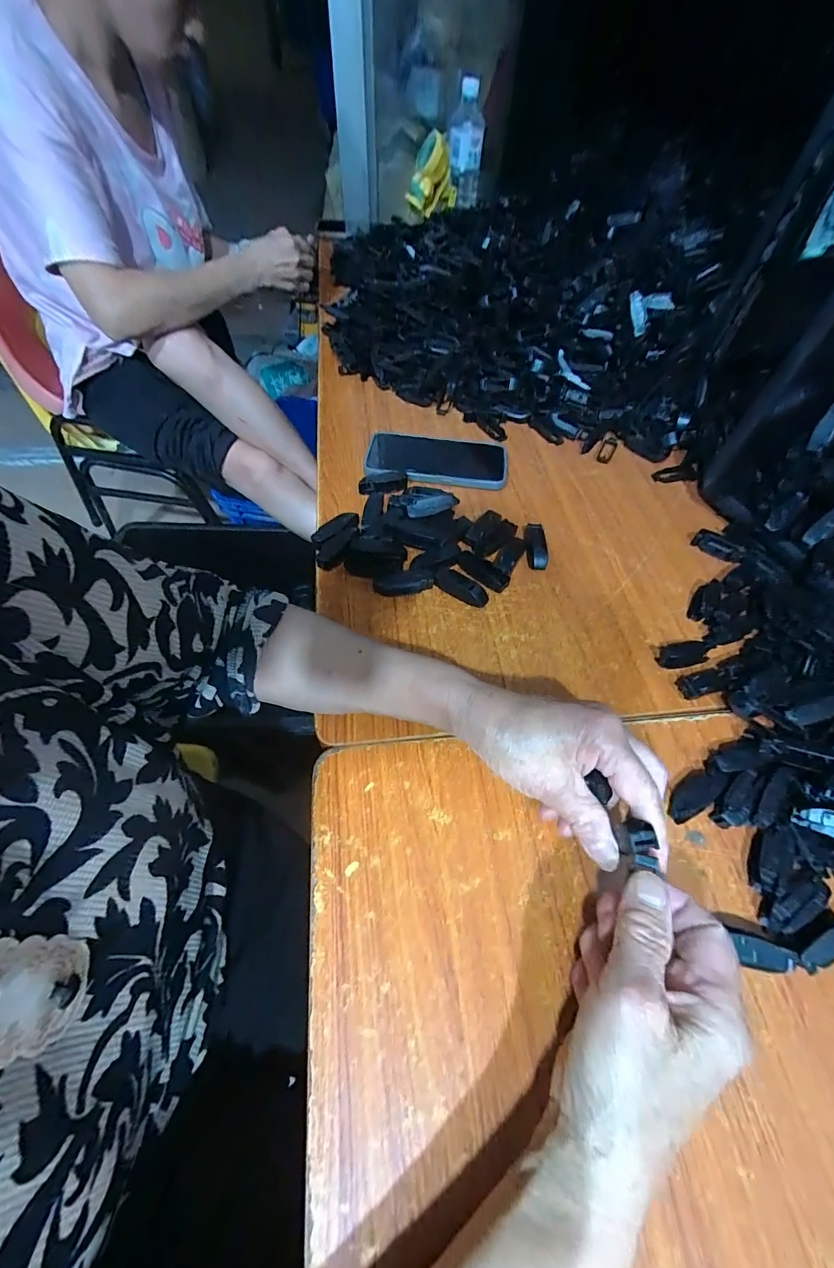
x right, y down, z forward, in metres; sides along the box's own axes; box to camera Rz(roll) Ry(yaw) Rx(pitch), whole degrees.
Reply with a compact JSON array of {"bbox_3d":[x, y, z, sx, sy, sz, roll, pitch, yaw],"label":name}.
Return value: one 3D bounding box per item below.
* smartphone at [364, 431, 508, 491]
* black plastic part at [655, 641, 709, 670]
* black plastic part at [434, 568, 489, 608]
[{"bbox_3d":[0.023,-0.207,0.510,0.162,0.014,0.082,4,57,-2],"label":"smartphone"},{"bbox_3d":[0.235,0.018,0.383,0.046,0.013,0.022,-9,59,-10],"label":"black plastic part"},{"bbox_3d":[0.044,-0.044,0.409,0.052,0.011,0.023,31,60,15],"label":"black plastic part"}]

